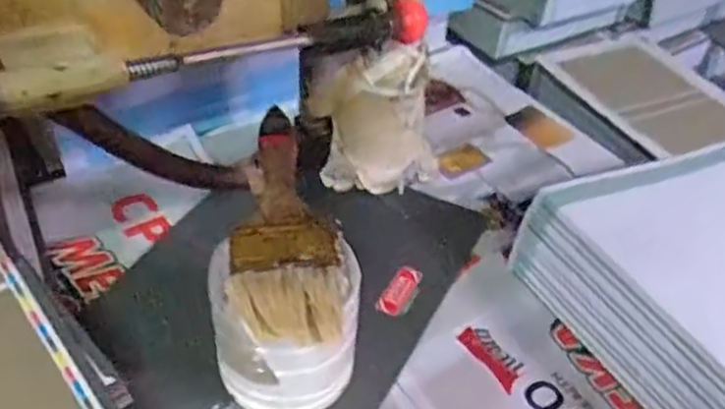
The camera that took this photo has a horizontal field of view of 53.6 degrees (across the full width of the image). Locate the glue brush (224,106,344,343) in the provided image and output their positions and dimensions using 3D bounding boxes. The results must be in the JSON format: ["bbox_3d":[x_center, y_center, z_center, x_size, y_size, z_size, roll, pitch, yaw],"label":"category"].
[{"bbox_3d":[-0.047,0.003,0.428,0.059,0.012,0.184,-2,40,-6],"label":"glue brush"}]

